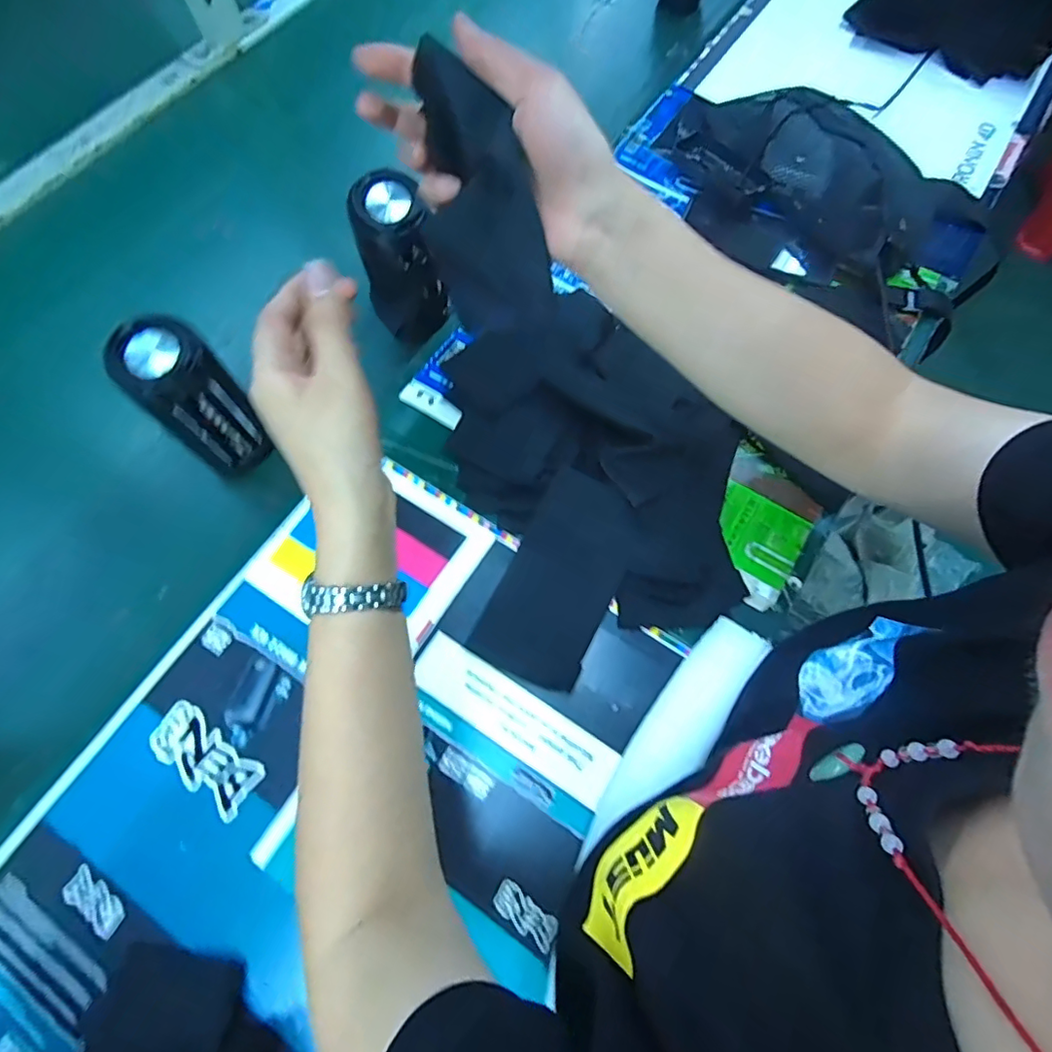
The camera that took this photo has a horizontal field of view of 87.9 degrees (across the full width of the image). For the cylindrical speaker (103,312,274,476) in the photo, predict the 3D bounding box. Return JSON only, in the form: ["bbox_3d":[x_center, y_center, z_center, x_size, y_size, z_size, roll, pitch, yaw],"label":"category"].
[{"bbox_3d":[-0.251,-0.096,0.425,0.058,0.138,0.056,0,70,0],"label":"cylindrical speaker"}]

